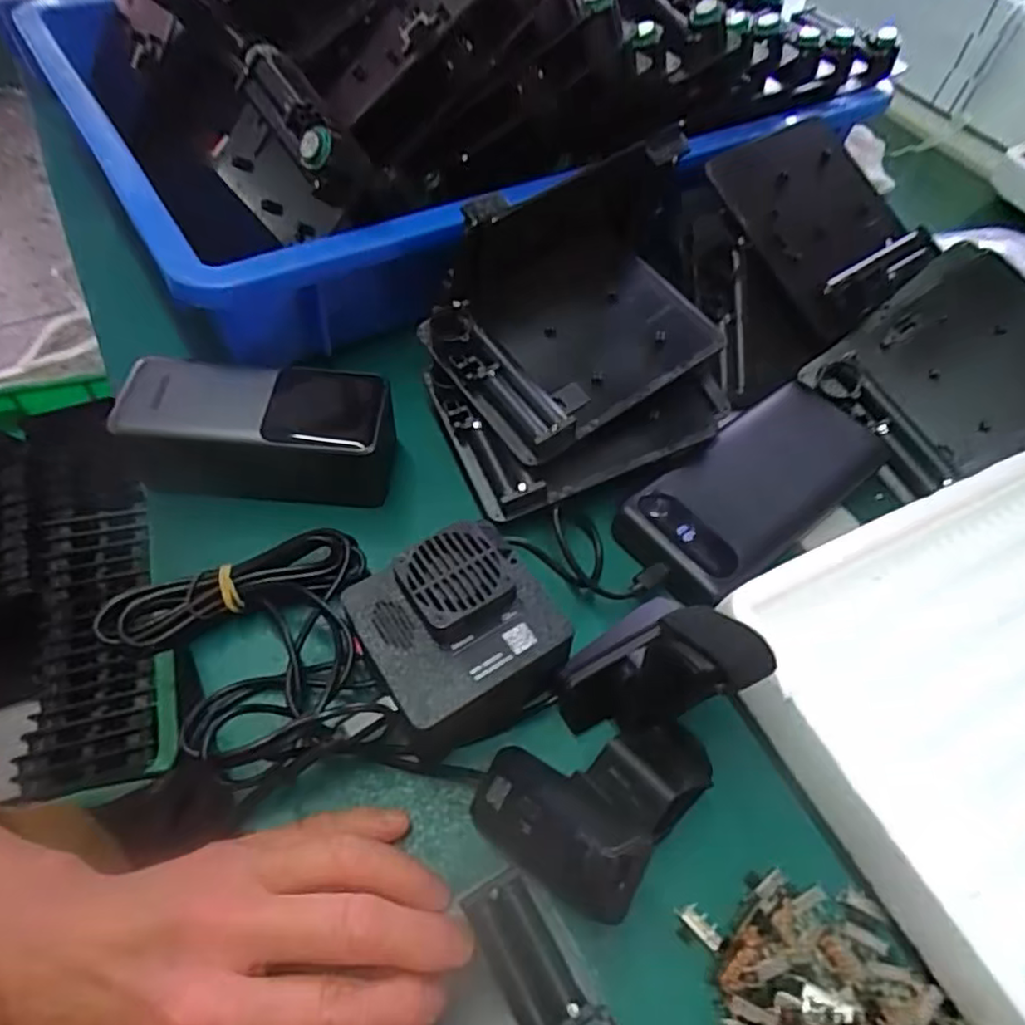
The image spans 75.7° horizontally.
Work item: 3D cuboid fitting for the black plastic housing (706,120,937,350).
[{"bbox_3d":[0.192,-0.181,0.413,0.107,0.017,0.133,-29,79,-18],"label":"black plastic housing"}]

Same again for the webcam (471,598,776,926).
[{"bbox_3d":[0.040,0.089,0.253,0.067,0.082,0.104,39,61,21],"label":"webcam"}]

